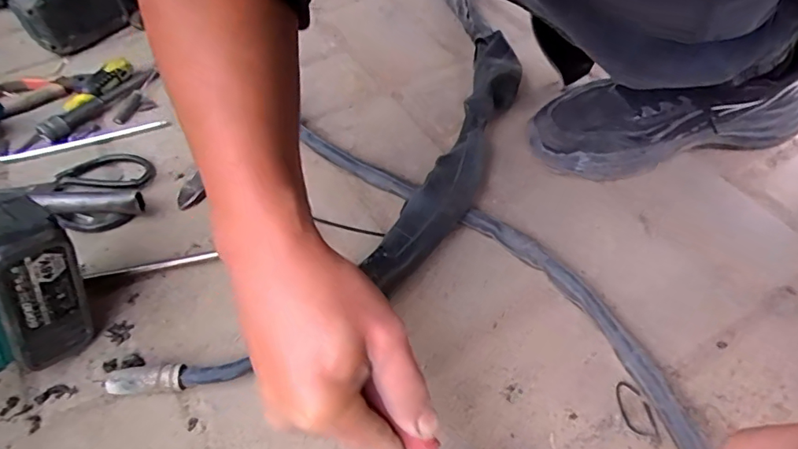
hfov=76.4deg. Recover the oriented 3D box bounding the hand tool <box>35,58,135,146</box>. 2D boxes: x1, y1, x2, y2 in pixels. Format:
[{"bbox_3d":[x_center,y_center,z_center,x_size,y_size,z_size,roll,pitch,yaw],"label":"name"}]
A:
[{"bbox_3d":[-0.377,-0.152,0.612,0.043,0.035,0.148,18,55,17],"label":"hand tool"}]

